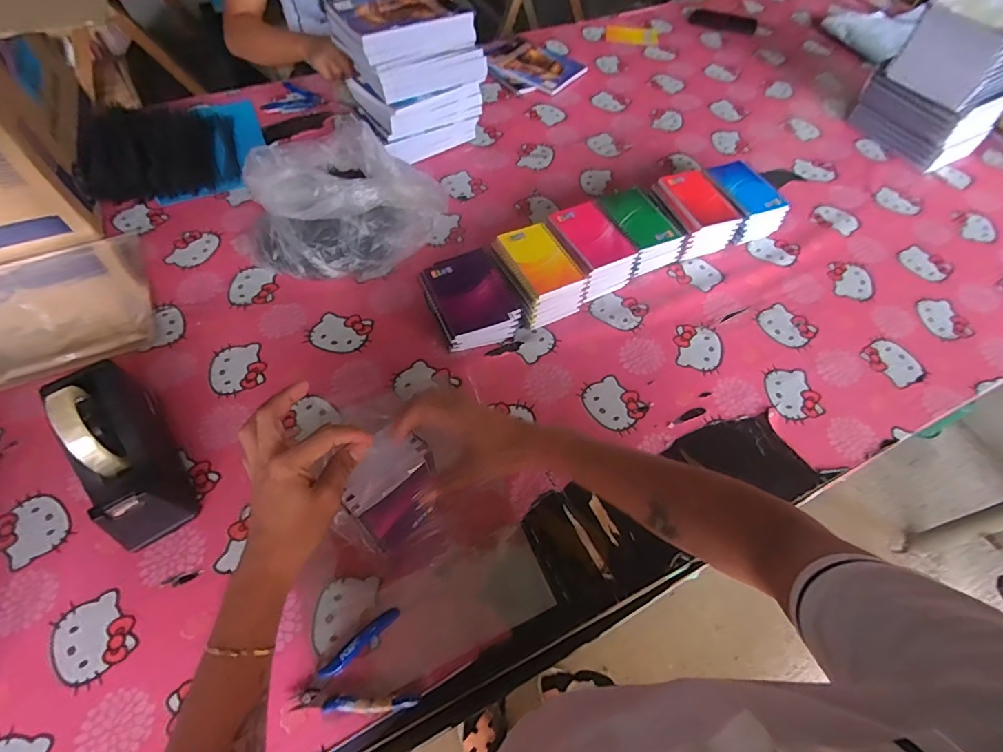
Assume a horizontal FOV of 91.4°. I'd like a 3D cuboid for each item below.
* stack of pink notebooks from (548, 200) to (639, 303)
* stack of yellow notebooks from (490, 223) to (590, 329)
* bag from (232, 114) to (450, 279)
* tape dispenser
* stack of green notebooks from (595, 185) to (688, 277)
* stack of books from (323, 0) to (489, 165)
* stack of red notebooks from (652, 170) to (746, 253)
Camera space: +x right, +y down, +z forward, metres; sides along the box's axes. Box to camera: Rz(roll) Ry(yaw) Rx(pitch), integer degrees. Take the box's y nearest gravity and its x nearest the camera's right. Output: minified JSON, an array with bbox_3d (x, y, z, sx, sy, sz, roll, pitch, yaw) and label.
[{"bbox_3d":[0.139,-0.195,0.771,0.096,0.076,0.142,-20,60,-14],"label":"stack of pink notebooks"},{"bbox_3d":[0.056,-0.151,0.739,0.096,0.078,0.141,-20,60,-14],"label":"stack of yellow notebooks"},{"bbox_3d":[-0.259,-0.272,0.757,0.295,0.155,0.247,31,61,17],"label":"bag"},{"bbox_3d":[-0.424,0.078,0.544,0.072,0.129,0.205,-31,63,-20],"label":"tape dispenser"},{"bbox_3d":[0.221,-0.238,0.802,0.098,0.069,0.133,-22,61,-15],"label":"stack of green notebooks"},{"bbox_3d":[-0.165,-0.545,0.897,0.213,0.220,0.164,-31,63,-20],"label":"stack of books"},{"bbox_3d":[0.320,-0.272,0.826,0.102,0.073,0.136,-18,60,-13],"label":"stack of red notebooks"}]

